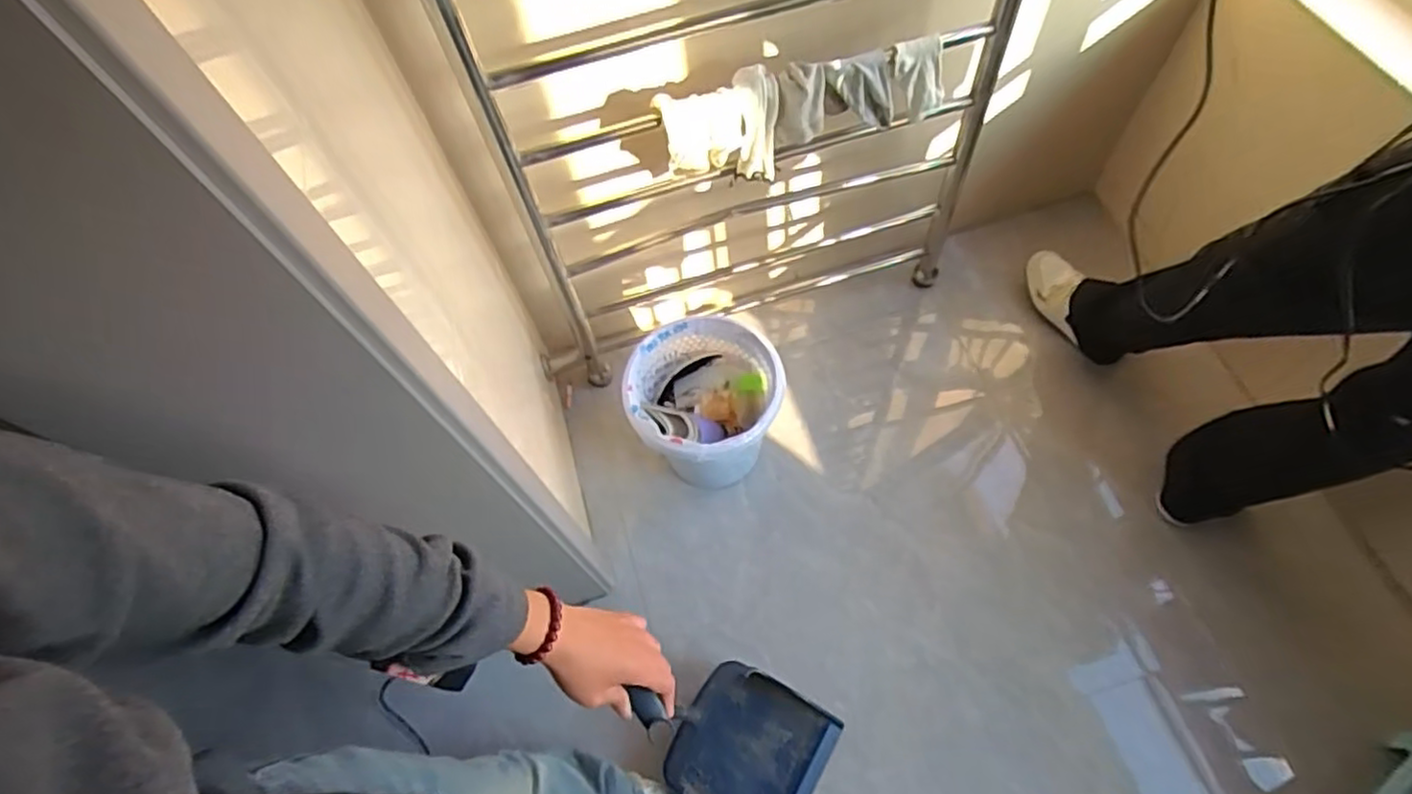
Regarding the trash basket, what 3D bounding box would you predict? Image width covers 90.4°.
[{"bbox_3d":[-0.007,0.040,1.321,0.264,0.289,0.263,-2,62,4],"label":"trash basket"}]

